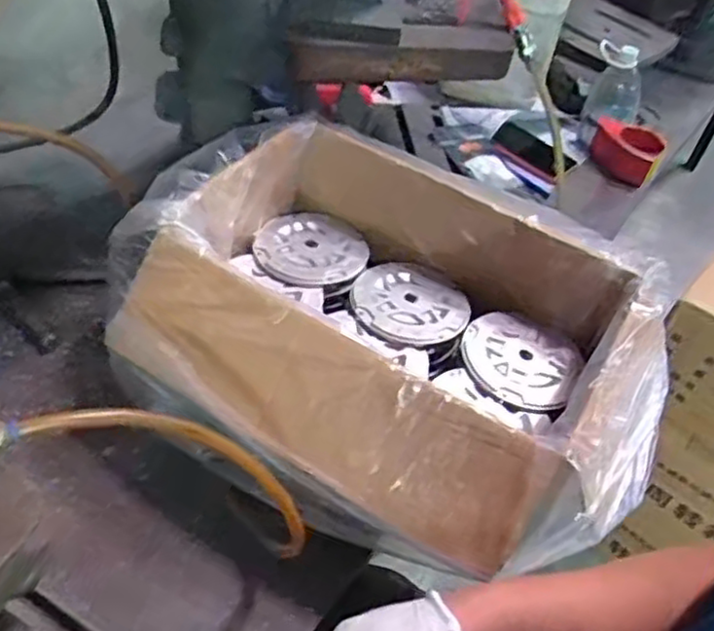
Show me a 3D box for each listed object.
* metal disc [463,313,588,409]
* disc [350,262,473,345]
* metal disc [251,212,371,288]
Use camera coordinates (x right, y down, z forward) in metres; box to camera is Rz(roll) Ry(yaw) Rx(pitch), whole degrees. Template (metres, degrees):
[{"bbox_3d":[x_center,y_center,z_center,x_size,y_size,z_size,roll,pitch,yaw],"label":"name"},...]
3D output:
[{"bbox_3d":[0.180,0.043,0.779,0.126,0.015,0.118,3,49,-4],"label":"metal disc"},{"bbox_3d":[0.063,-0.018,0.841,0.134,0.031,0.132,3,49,-4],"label":"disc"},{"bbox_3d":[-0.057,-0.081,0.872,0.129,0.013,0.127,3,49,-4],"label":"metal disc"}]

